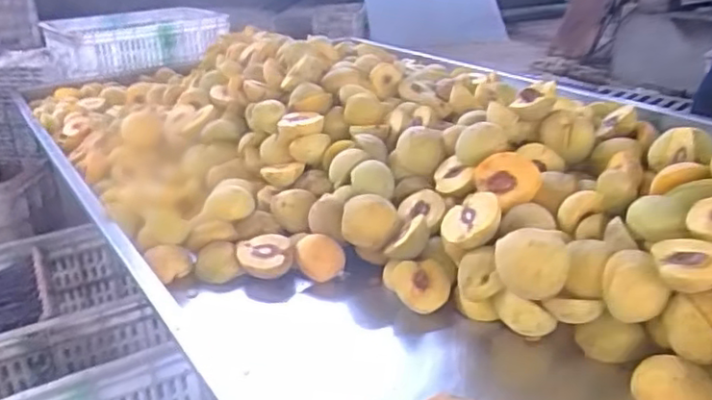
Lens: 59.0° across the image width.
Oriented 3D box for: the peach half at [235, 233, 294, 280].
[{"bbox_3d":[-0.118,0.073,0.814,0.072,0.034,0.060,-8,24,-12],"label":"peach half"}]

